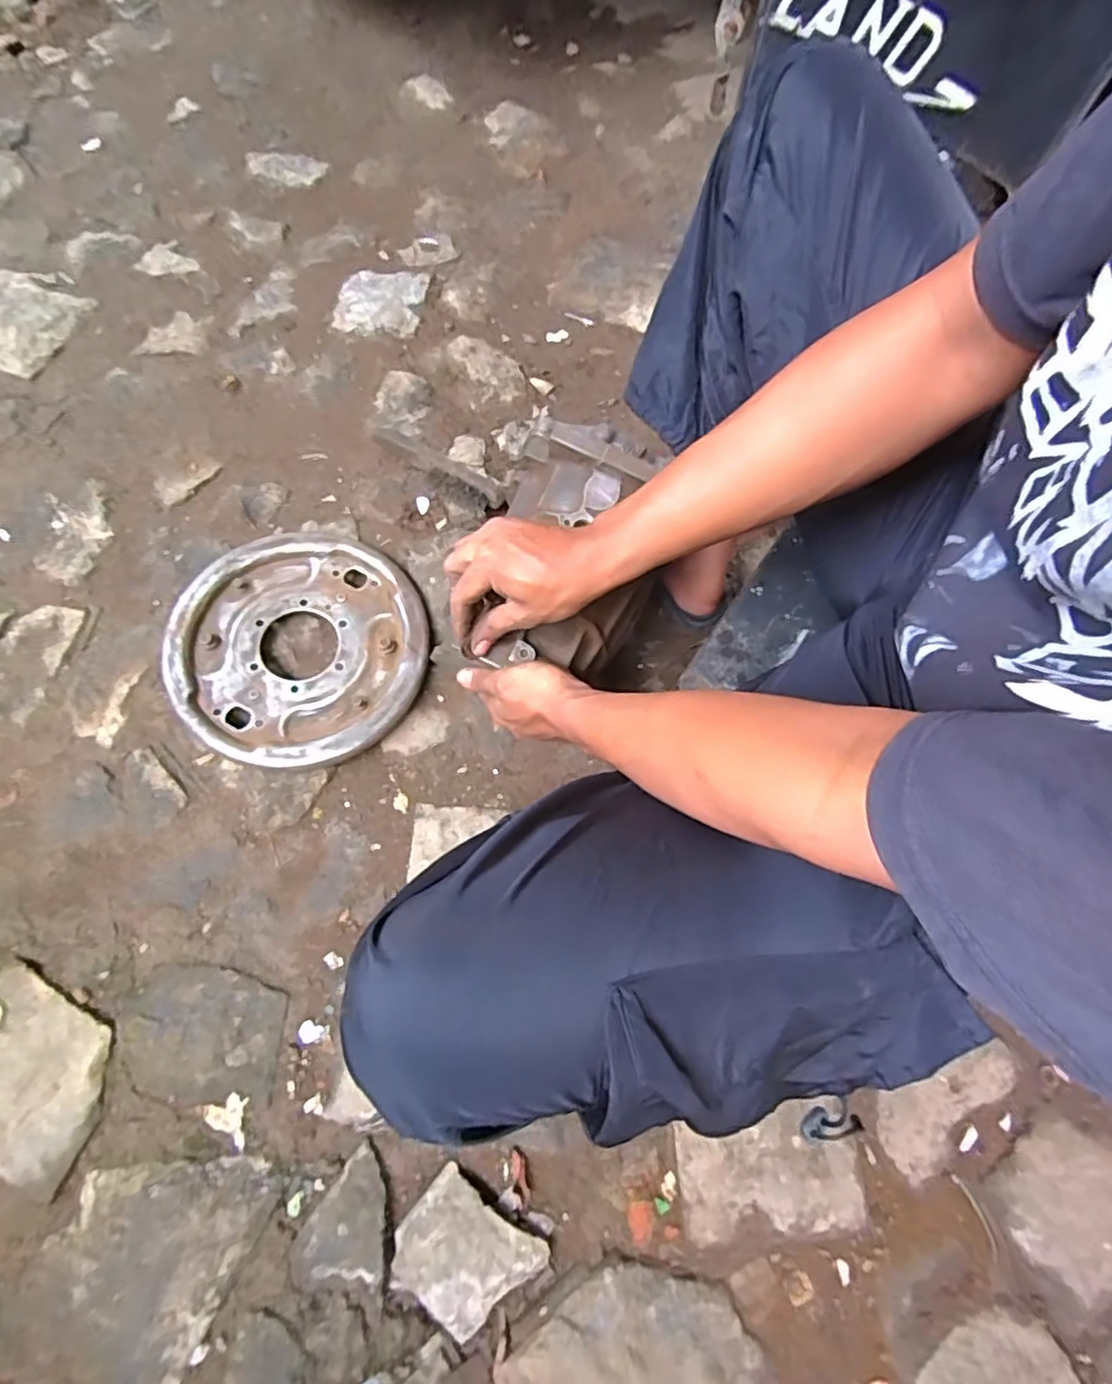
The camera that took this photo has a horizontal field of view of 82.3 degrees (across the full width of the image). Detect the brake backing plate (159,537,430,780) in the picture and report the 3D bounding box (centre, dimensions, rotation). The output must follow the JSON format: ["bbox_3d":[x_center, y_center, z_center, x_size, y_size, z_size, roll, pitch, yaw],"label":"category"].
[{"bbox_3d":[-0.309,-0.056,0.784,0.290,0.057,0.299,0,70,-1],"label":"brake backing plate"}]

